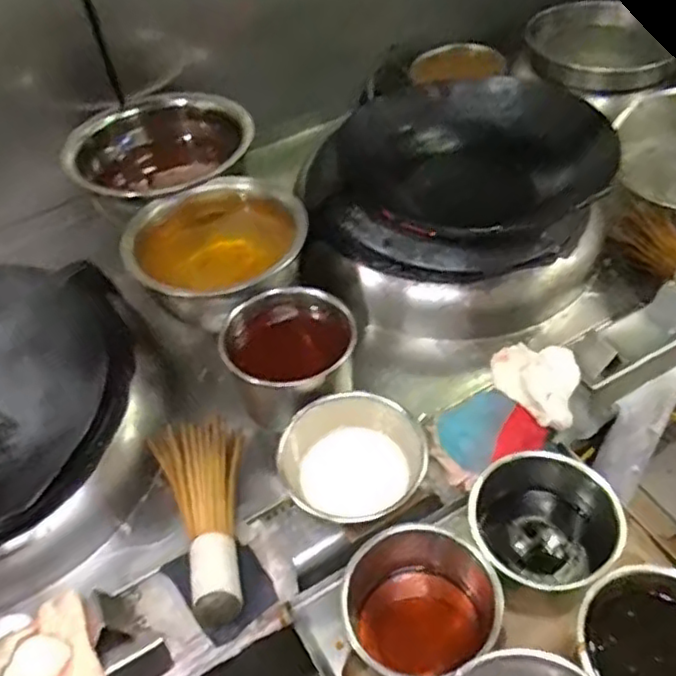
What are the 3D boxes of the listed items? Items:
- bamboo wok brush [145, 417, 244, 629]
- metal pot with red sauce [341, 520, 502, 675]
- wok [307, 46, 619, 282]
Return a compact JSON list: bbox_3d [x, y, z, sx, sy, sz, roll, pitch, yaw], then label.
[{"bbox_3d":[-0.155,0.198,0.788,0.109,0.045,0.298,-18,35,-9],"label":"bamboo wok brush"},{"bbox_3d":[0.087,0.289,0.693,0.145,0.125,0.147,-3,48,4],"label":"metal pot with red sauce"},{"bbox_3d":[0.187,-0.259,1.095,0.415,0.157,0.398,-3,48,4],"label":"wok"}]

